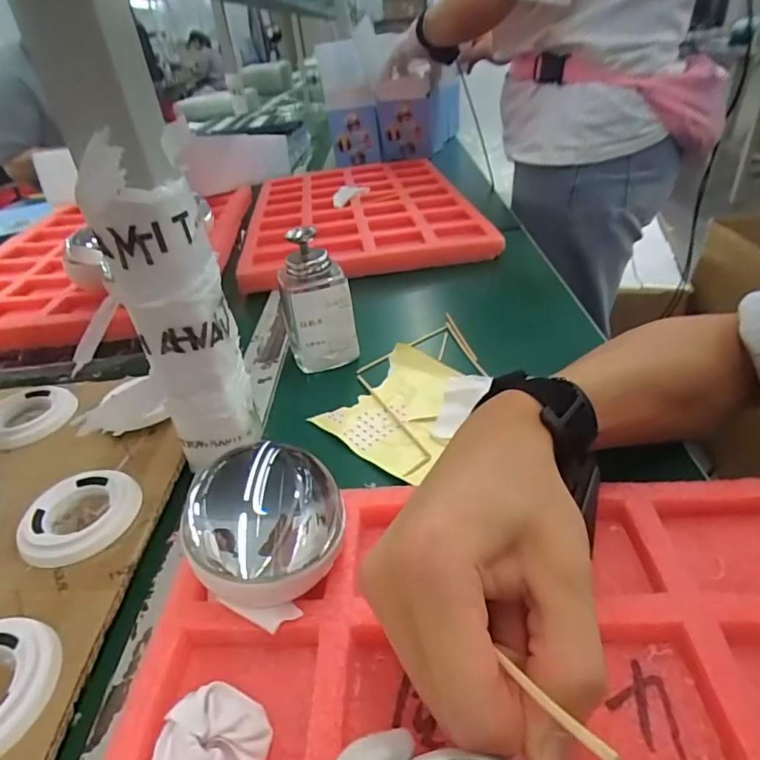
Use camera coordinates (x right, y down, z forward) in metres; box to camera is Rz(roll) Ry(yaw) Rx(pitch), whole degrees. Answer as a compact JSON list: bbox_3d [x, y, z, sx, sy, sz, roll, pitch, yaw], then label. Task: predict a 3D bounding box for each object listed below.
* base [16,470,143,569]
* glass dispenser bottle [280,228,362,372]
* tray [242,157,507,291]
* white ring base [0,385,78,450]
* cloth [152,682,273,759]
[{"bbox_3d":[-0.190,0.085,0.322,0.068,0.013,0.063,-18,36,-17],"label":"base"},{"bbox_3d":[-0.055,-0.070,0.441,0.063,0.113,0.048,-6,34,0],"label":"glass dispenser bottle"},{"bbox_3d":[-0.039,-0.280,0.828,0.340,0.043,0.498,-8,34,-3],"label":"tray"},{"bbox_3d":[-0.291,0.029,0.418,0.067,0.014,0.065,-4,35,3],"label":"white ring base"},{"bbox_3d":[-0.066,0.141,0.195,0.038,0.008,0.044,35,36,14],"label":"cloth"}]

